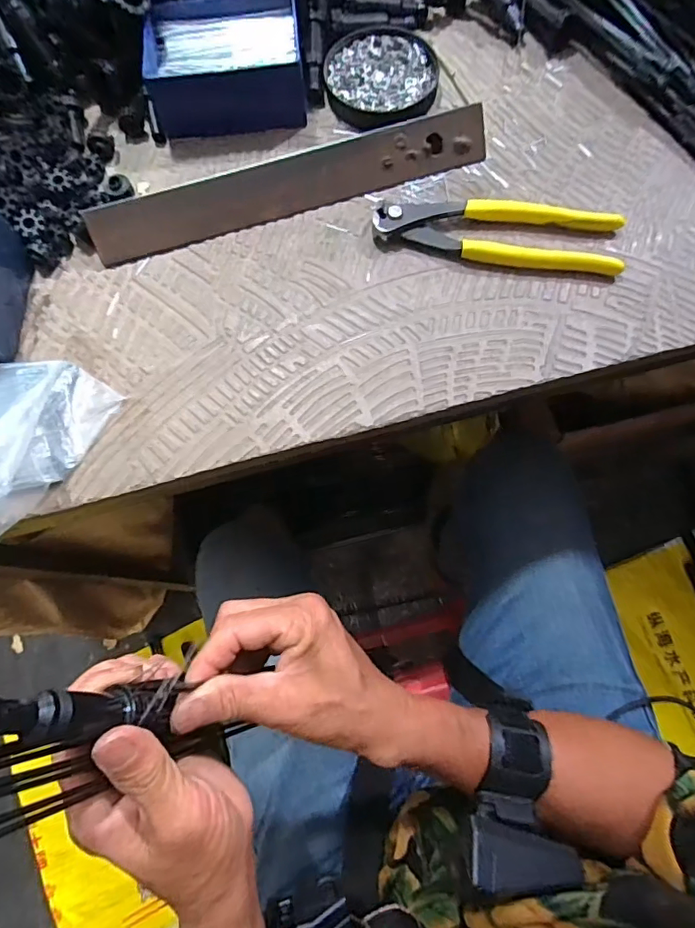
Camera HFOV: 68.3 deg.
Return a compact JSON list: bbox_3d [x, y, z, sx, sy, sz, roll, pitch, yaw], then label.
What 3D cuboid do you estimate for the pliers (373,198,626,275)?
[{"bbox_3d":[0.101,-0.156,0.348,0.162,0.020,0.047,10,75,5],"label":"pliers"}]

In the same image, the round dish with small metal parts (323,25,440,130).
[{"bbox_3d":[0.025,-0.297,0.395,0.084,0.013,0.087,-1,75,2],"label":"round dish with small metal parts"}]

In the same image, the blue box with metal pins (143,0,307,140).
[{"bbox_3d":[-0.090,-0.301,0.386,0.112,0.042,0.084,-8,74,0],"label":"blue box with metal pins"}]

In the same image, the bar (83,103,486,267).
[{"bbox_3d":[-0.039,-0.196,0.361,0.280,0.036,0.006,-17,31,-2],"label":"bar"}]

